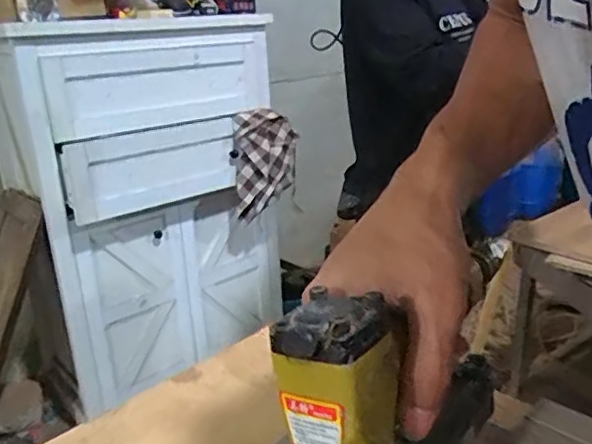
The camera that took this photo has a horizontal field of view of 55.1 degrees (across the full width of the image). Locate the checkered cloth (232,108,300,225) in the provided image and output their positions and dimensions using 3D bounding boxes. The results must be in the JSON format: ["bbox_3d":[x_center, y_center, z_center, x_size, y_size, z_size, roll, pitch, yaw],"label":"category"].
[{"bbox_3d":[-0.088,-0.179,1.779,0.216,0.344,0.089,-4,8,-26],"label":"checkered cloth"}]

